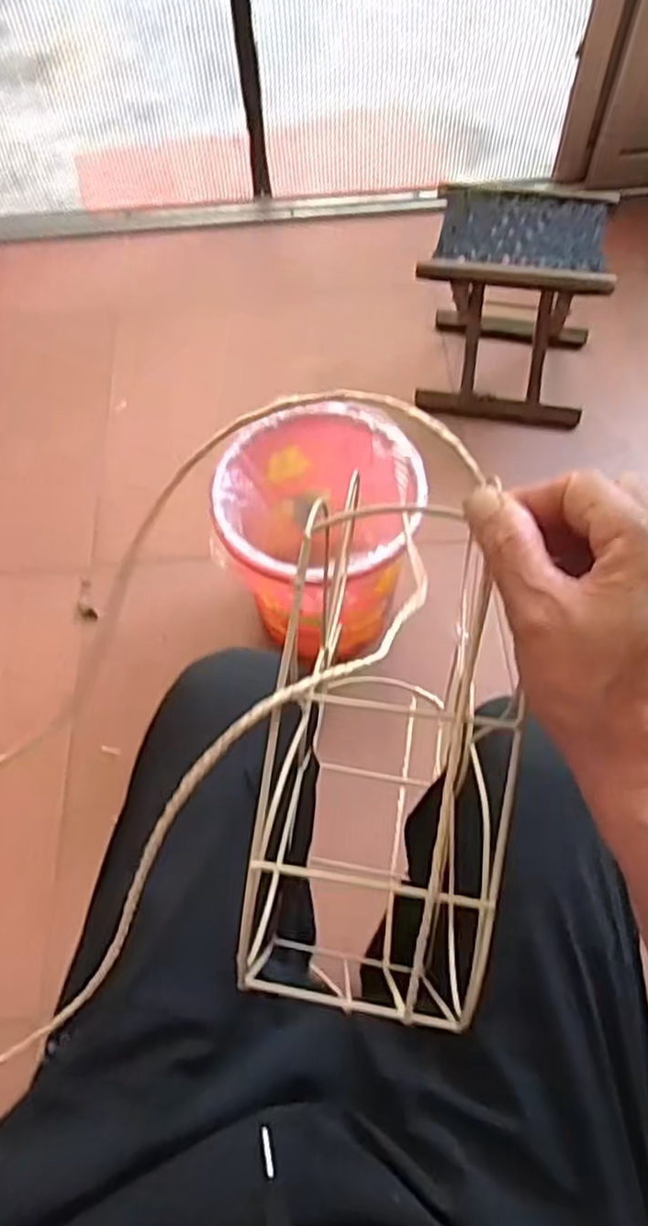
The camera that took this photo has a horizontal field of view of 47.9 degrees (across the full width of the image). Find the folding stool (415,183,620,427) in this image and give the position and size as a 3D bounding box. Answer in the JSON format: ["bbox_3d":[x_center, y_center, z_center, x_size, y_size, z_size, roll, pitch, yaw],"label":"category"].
[{"bbox_3d":[0.298,-0.486,1.144,0.267,0.252,0.240,13,63,5],"label":"folding stool"}]

